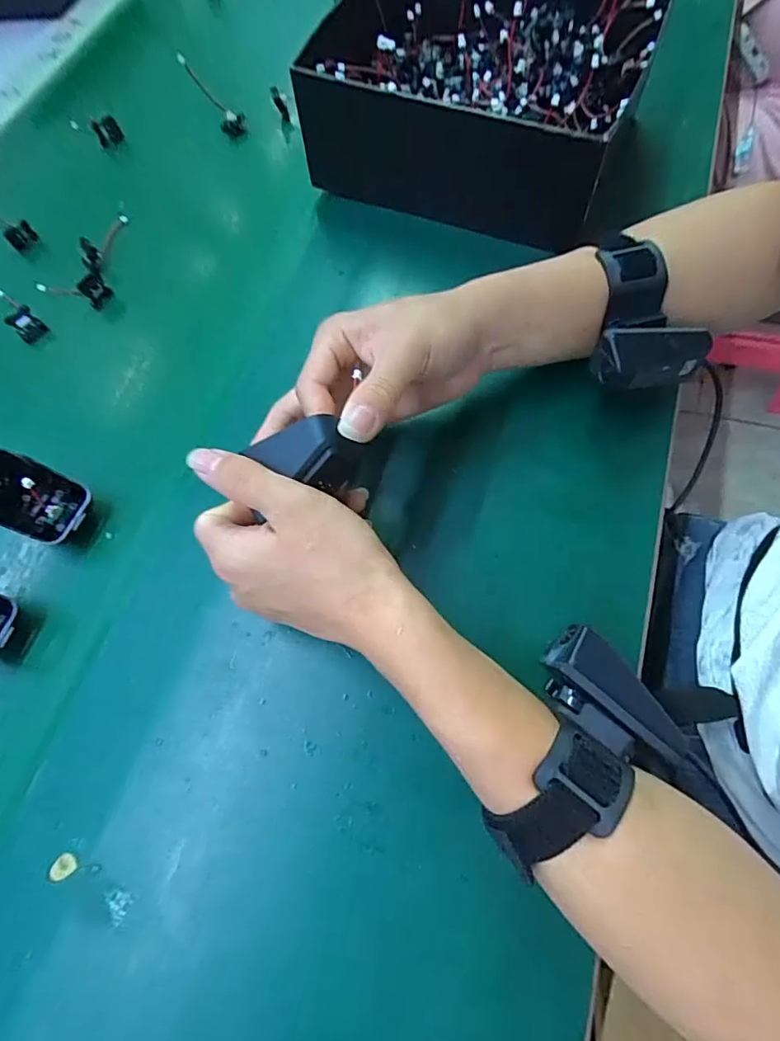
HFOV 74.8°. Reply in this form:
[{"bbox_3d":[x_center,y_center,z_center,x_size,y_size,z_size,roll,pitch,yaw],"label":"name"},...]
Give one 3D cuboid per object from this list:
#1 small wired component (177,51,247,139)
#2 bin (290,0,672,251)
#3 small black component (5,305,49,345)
[{"bbox_3d":[-0.173,-0.409,0.494,0.028,0.076,0.015,2,58,49],"label":"small wired component"},{"bbox_3d":[0.064,-0.336,0.407,0.245,0.095,0.189,22,70,14],"label":"bin"},{"bbox_3d":[-0.295,-0.159,0.415,0.016,0.020,0.021,37,75,19],"label":"small black component"}]

